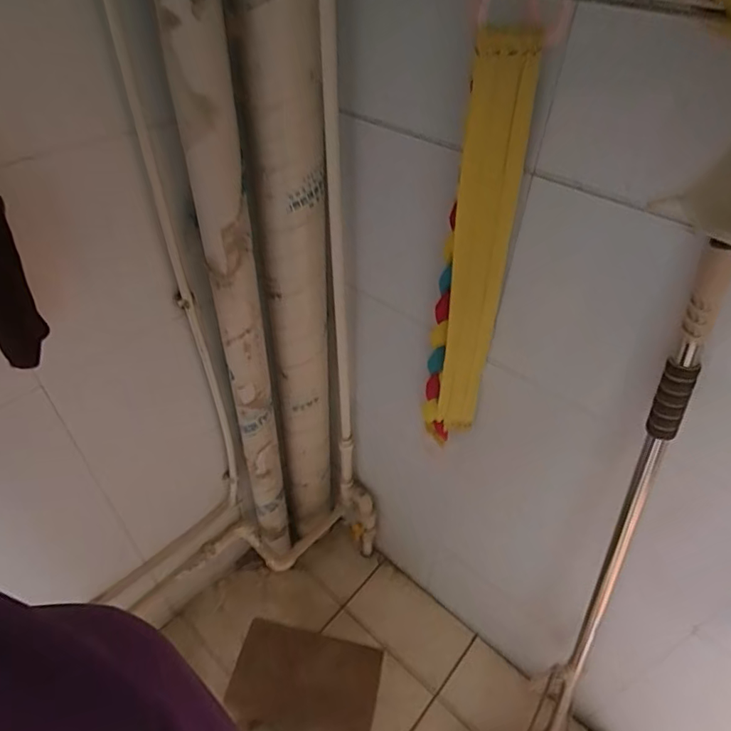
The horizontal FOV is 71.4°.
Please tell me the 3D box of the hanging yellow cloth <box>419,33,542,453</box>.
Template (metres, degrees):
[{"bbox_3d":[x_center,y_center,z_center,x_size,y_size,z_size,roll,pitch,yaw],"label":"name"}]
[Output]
[{"bbox_3d":[0.149,-0.106,0.734,0.097,0.646,0.044,5,42,1],"label":"hanging yellow cloth"}]

